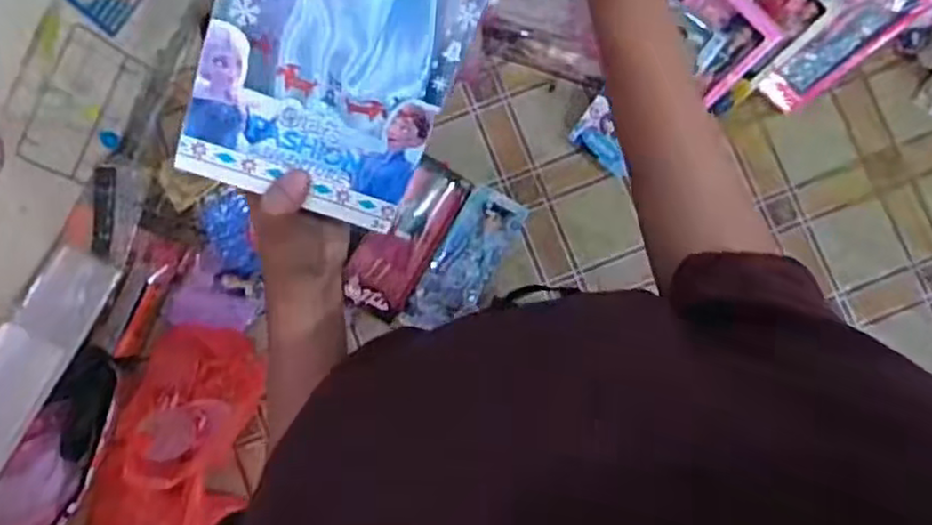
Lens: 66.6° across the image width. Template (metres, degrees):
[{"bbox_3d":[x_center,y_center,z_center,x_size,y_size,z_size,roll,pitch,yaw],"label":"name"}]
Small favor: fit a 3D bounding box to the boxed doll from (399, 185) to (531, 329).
[{"bbox_3d":[0.001,0.003,1.449,0.123,0.038,0.315,29,86,4],"label":"boxed doll"}]

